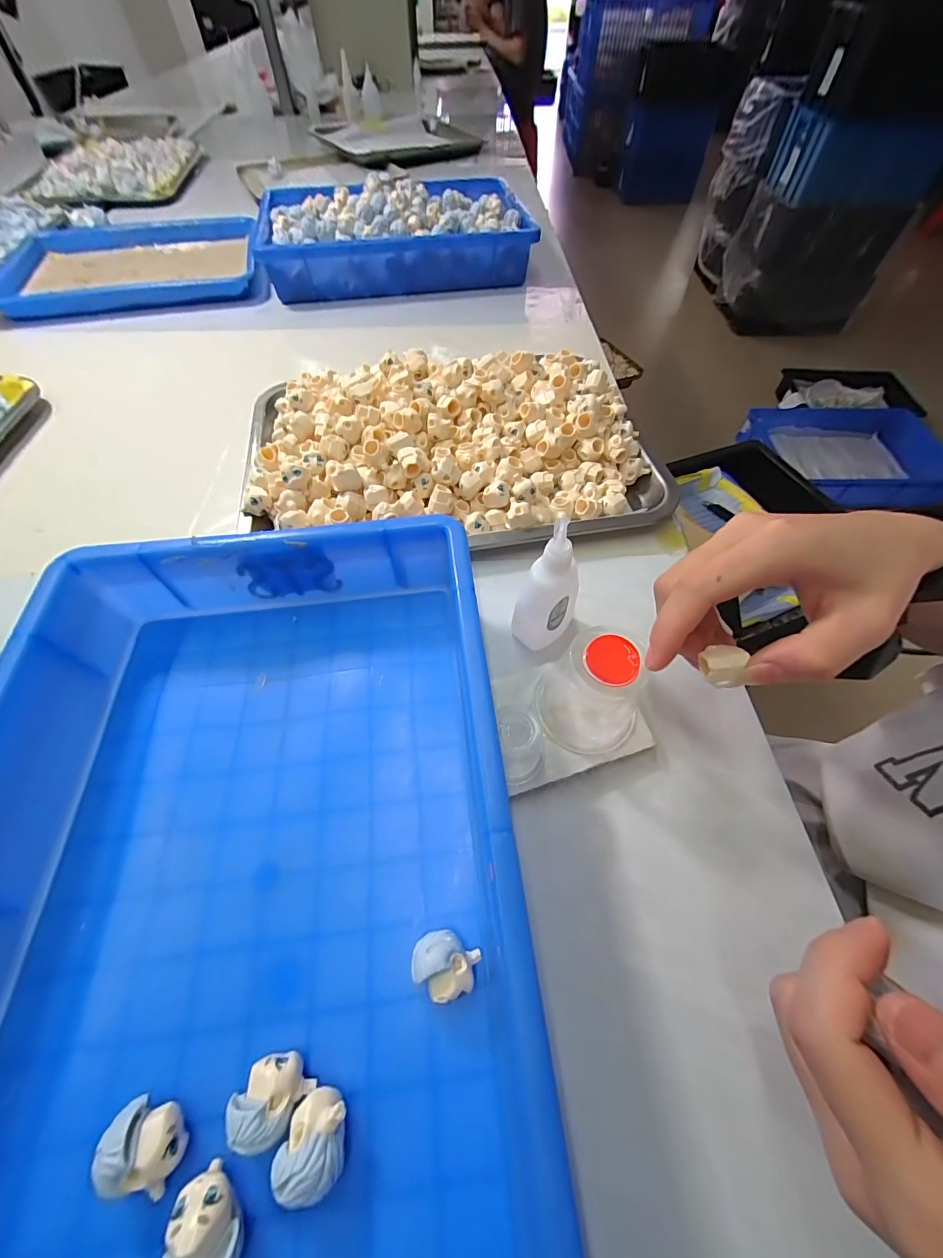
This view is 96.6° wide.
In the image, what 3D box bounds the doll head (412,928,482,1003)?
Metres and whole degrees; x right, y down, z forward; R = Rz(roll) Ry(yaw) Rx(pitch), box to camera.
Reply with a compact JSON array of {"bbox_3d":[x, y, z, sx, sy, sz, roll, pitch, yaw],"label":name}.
[{"bbox_3d":[-0.012,0.147,0.185,0.027,0.025,0.022,31,63,17],"label":"doll head"}]

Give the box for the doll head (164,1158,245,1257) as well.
[{"bbox_3d":[-0.093,0.210,0.145,0.027,0.022,0.023,35,64,19],"label":"doll head"}]

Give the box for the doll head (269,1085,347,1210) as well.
[{"bbox_3d":[-0.057,0.192,0.159,0.023,0.024,0.026,22,61,12],"label":"doll head"}]

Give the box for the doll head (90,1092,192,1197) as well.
[{"bbox_3d":[-0.121,0.191,0.157,0.026,0.024,0.020,24,61,14],"label":"doll head"}]

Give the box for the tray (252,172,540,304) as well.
[{"bbox_3d":[-0.110,-0.578,0.606,0.359,0.066,0.235,-8,59,-5],"label":"tray"}]

